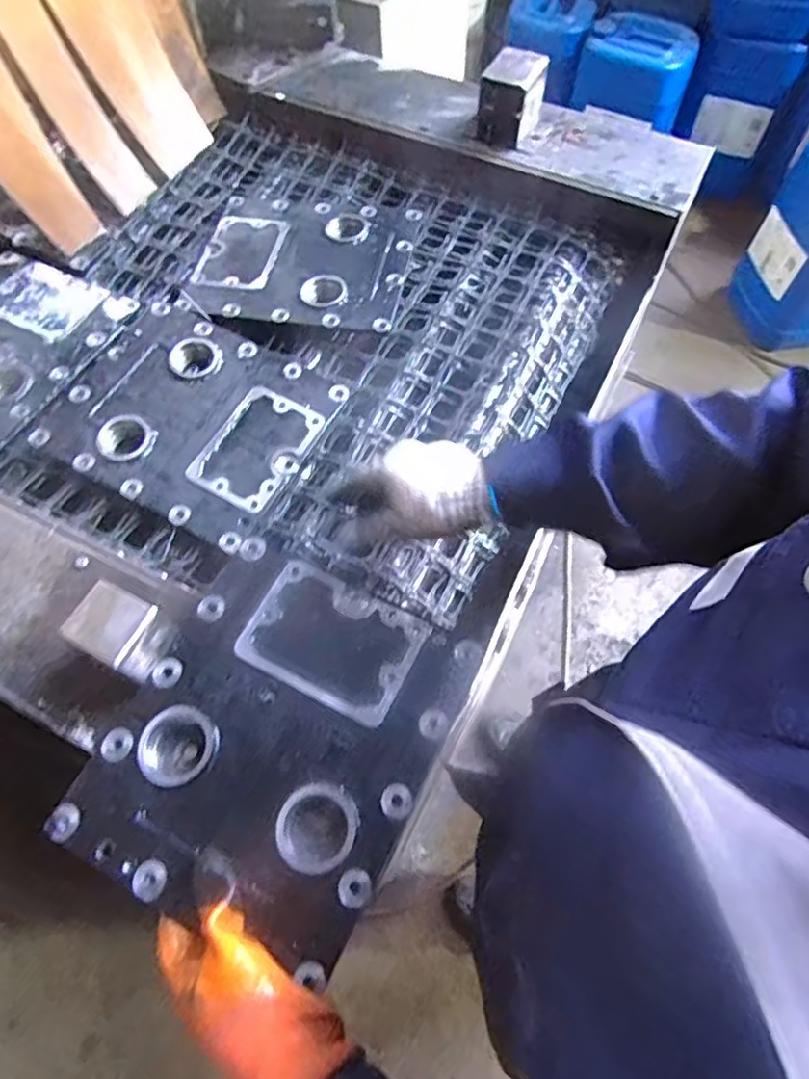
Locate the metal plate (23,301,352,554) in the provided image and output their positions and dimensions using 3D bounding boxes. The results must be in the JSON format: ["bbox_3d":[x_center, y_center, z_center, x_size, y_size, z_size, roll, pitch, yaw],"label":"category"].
[{"bbox_3d":[-0.214,-0.127,0.625,0.248,0.019,0.209,26,67,13],"label":"metal plate"}]

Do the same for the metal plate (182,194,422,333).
[{"bbox_3d":[-0.114,-0.325,0.718,0.234,0.018,0.206,7,64,4],"label":"metal plate"}]

